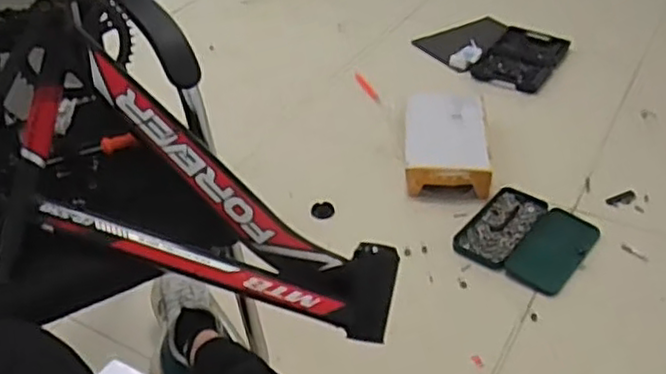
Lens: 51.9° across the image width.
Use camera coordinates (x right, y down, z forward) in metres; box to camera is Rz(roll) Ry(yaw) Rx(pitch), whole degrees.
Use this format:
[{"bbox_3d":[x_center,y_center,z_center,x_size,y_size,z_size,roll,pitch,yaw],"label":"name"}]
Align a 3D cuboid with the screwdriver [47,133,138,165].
[{"bbox_3d":[-0.351,-0.055,1.006,0.130,0.017,0.021,-21,44,-23],"label":"screwdriver"}]

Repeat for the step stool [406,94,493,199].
[{"bbox_3d":[0.288,-0.115,1.737,0.206,0.086,0.332,3,40,4],"label":"step stool"}]

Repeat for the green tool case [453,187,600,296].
[{"bbox_3d":[0.434,0.110,1.531,0.253,0.021,0.280,27,47,29],"label":"green tool case"}]

